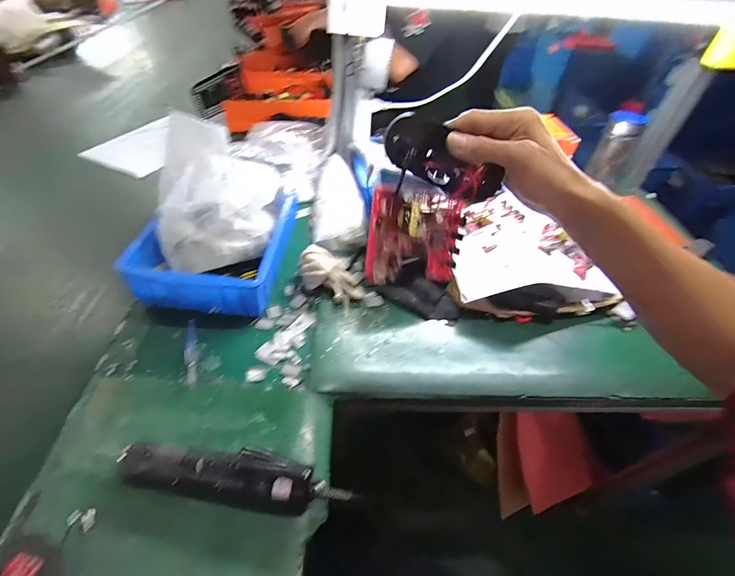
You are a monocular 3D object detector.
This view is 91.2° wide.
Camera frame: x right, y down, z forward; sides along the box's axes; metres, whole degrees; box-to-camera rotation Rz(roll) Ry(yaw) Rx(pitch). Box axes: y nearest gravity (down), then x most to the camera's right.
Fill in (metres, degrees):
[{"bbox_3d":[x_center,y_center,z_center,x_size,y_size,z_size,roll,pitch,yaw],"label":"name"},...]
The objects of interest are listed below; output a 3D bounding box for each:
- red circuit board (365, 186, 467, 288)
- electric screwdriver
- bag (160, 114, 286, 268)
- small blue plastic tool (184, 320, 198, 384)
[{"bbox_3d":[0.048,-0.047,0.346,0.092,0.086,0.021,1,19,-13],"label":"red circuit board"},{"bbox_3d":[-0.140,0.202,0.385,0.250,0.041,0.051,10,46,2],"label":"electric screwdriver"},{"bbox_3d":[-0.238,-0.134,0.548,0.177,0.151,0.161,5,46,-1],"label":"bag"},{"bbox_3d":[-0.247,0.085,0.505,0.017,0.006,0.105,-12,48,-16],"label":"small blue plastic tool"}]

